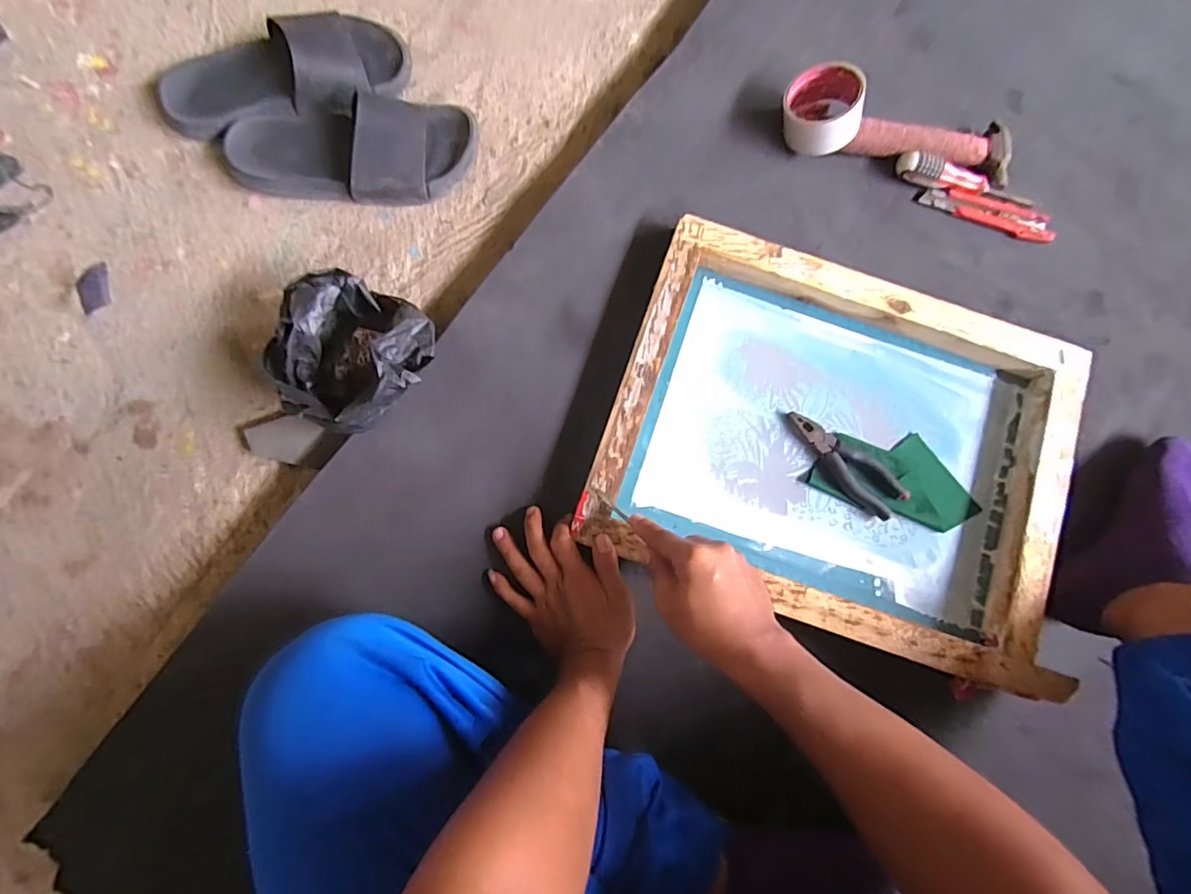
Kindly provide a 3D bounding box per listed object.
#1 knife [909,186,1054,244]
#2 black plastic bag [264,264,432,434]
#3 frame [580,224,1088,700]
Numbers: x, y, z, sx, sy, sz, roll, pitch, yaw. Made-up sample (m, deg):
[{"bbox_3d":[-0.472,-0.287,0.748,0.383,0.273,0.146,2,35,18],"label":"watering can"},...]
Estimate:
[{"bbox_3d":[0.464,-0.282,0.634,0.160,0.015,0.038,20,82,1],"label":"knife"},{"bbox_3d":[-0.248,-0.094,0.553,0.156,0.100,0.150,24,82,1],"label":"black plastic bag"},{"bbox_3d":[0.251,-0.006,0.561,0.454,0.053,0.360,20,83,3],"label":"frame"}]

